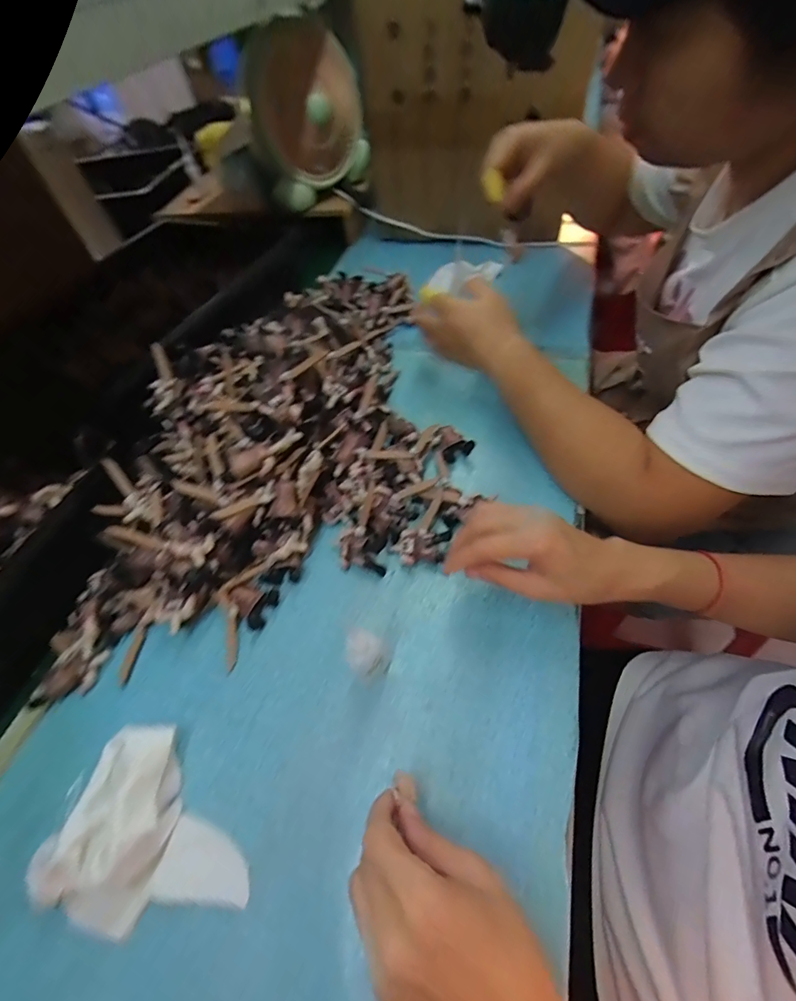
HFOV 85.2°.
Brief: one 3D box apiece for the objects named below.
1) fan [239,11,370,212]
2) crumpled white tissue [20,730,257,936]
[{"bbox_3d":[-0.149,-0.620,0.721,0.190,0.221,0.084,-18,53,-5],"label":"fan"},{"bbox_3d":[-0.163,0.224,0.282,0.131,0.034,0.103,21,60,22],"label":"crumpled white tissue"}]

